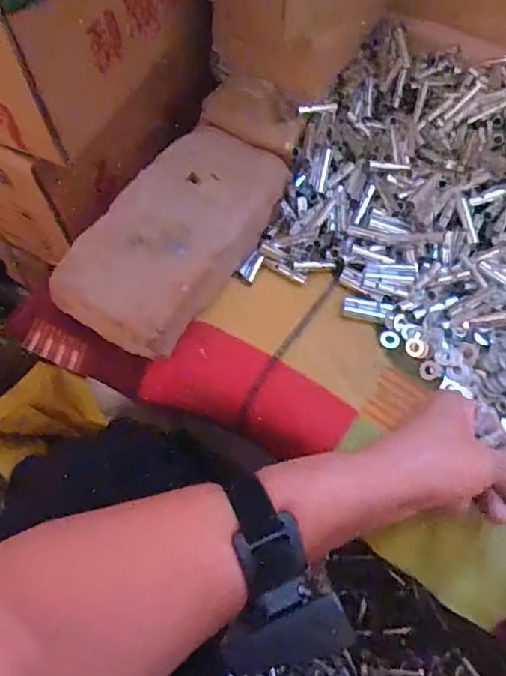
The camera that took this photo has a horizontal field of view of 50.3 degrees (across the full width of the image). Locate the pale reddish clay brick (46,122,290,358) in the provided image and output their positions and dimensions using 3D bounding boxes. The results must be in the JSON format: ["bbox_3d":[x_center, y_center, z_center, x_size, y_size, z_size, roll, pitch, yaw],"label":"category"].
[{"bbox_3d":[-0.064,-0.092,0.474,0.110,0.046,0.227,29,65,14],"label":"pale reddish clay brick"}]

